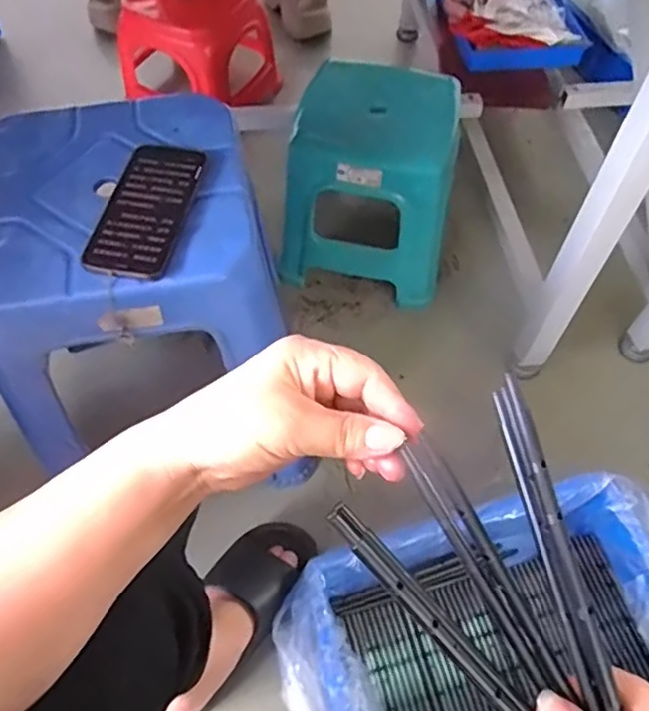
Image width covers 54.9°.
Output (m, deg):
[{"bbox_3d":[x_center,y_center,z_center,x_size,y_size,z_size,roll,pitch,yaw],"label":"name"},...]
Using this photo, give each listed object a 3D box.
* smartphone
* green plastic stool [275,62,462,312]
[{"bbox_3d":[-0.167,-0.141,0.594,0.076,0.009,0.162,9,59,5],"label":"smartphone"},{"bbox_3d":[0.078,-0.277,1.018,0.255,0.259,0.248,11,59,6],"label":"green plastic stool"}]

